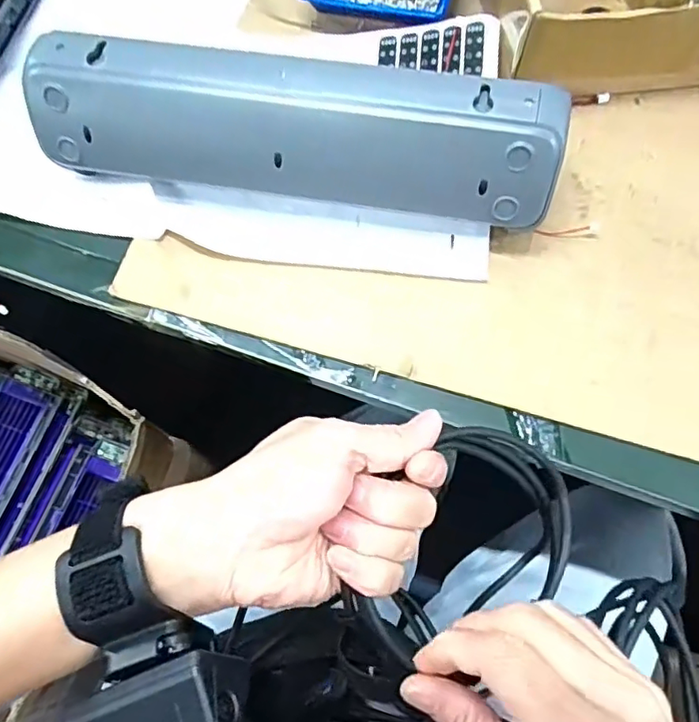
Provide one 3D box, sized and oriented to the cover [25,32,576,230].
[{"bbox_3d":[-0.035,-0.128,0.341,0.302,0.079,0.068,9,73,5],"label":"cover"}]

